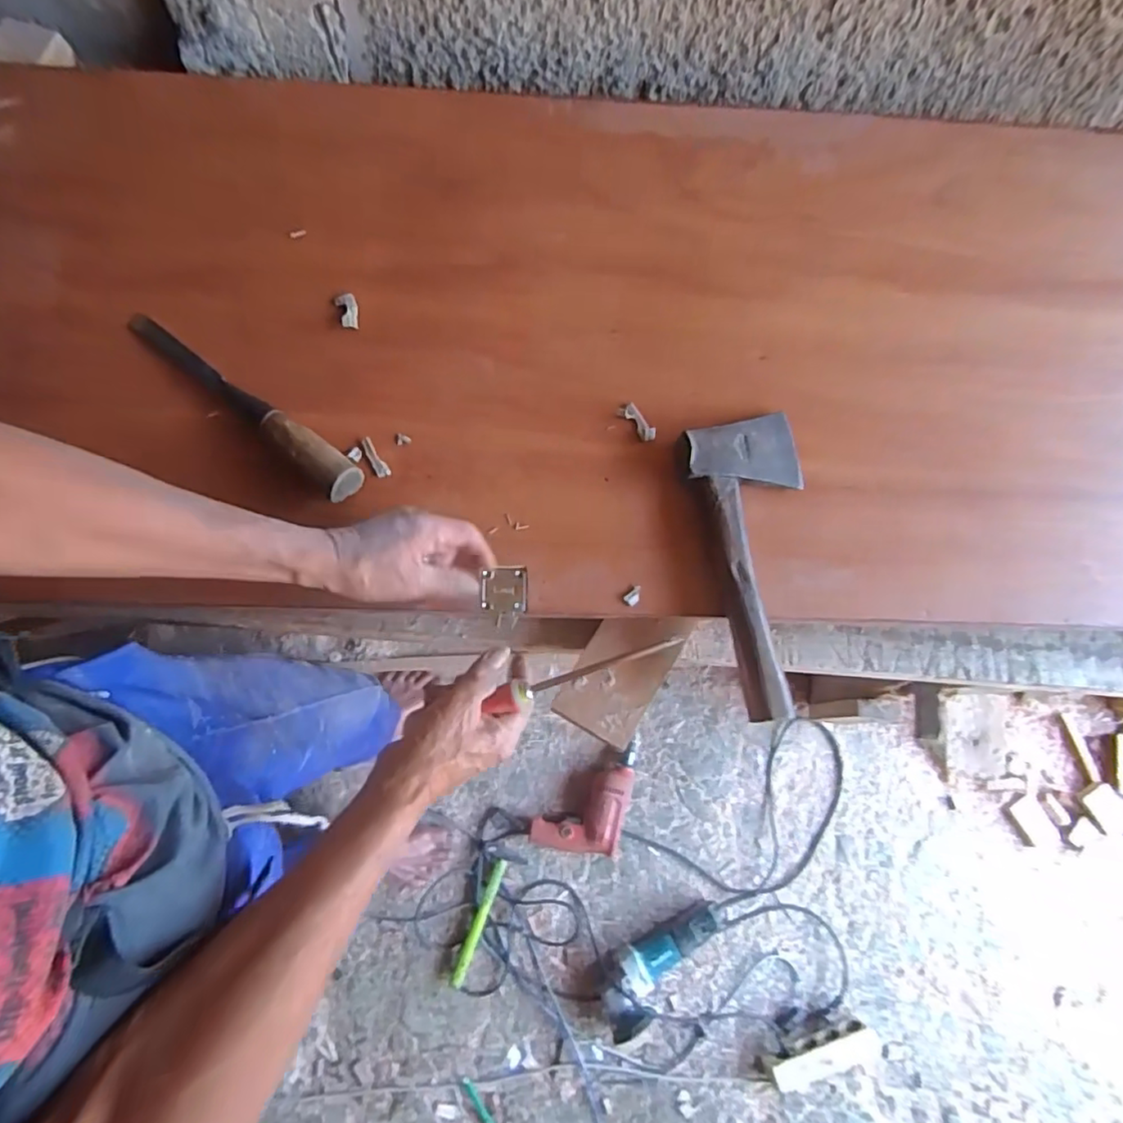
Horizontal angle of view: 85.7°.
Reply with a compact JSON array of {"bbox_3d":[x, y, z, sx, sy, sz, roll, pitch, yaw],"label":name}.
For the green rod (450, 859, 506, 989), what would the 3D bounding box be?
[{"bbox_3d":[-0.154,0.668,1.121,0.024,0.021,0.219,21,72,4],"label":"green rod"}]

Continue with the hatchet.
[{"bbox_3d":[0.190,-0.004,0.547,0.109,0.029,0.276,-8,72,-5],"label":"hatchet"}]

